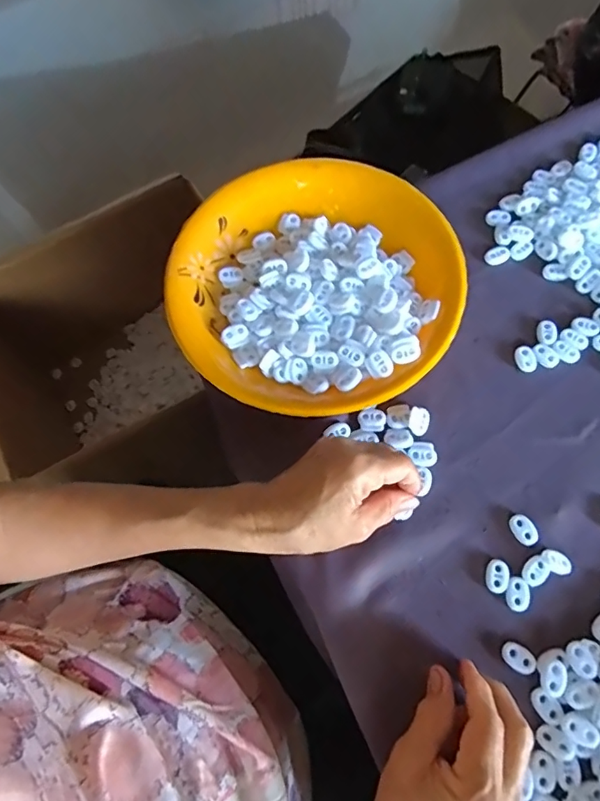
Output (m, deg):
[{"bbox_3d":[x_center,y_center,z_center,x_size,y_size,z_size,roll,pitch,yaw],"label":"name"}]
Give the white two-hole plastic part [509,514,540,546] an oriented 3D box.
[{"bbox_3d":[0.164,0.095,0.370,0.017,0.004,0.022,-34,71,-10],"label":"white two-hole plastic part"}]

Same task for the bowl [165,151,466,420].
[{"bbox_3d":[0.009,-0.099,0.430,0.226,0.045,0.238,-1,69,3],"label":"bowl"}]

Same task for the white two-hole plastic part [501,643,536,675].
[{"bbox_3d":[0.148,0.174,0.340,0.022,0.004,0.015,31,73,13],"label":"white two-hole plastic part"}]

